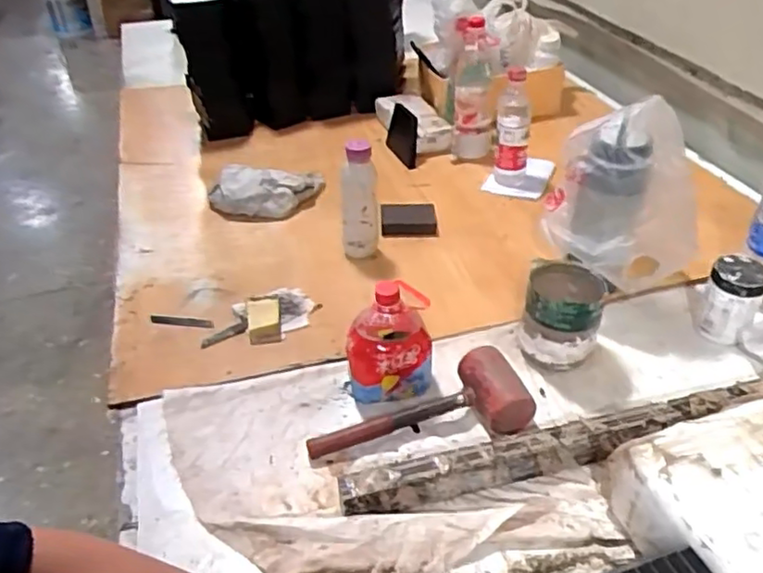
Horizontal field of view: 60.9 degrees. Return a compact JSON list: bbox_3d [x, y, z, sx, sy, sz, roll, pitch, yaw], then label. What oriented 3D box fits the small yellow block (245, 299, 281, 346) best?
[{"bbox_3d":[-0.171,0.050,0.948,0.046,0.028,0.070,-8,39,-9],"label":"small yellow block"}]

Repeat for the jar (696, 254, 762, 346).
[{"bbox_3d":[0.491,0.018,0.912,0.073,0.109,0.076,18,42,22],"label":"jar"}]

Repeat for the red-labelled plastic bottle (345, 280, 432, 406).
[{"bbox_3d":[0.011,0.072,0.832,0.105,0.151,0.081,1,38,3],"label":"red-labelled plastic bottle"}]

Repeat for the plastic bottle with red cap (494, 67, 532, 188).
[{"bbox_3d":[0.248,-0.295,1.223,0.062,0.205,0.074,8,39,10],"label":"plastic bottle with red cap"}]

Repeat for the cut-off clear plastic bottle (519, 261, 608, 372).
[{"bbox_3d":[0.243,0.045,0.882,0.099,0.125,0.093,10,40,14],"label":"cut-off clear plastic bottle"}]

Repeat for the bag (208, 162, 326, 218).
[{"bbox_3d":[-0.212,-0.178,1.203,0.203,0.060,0.095,-5,39,-6],"label":"bag"}]

